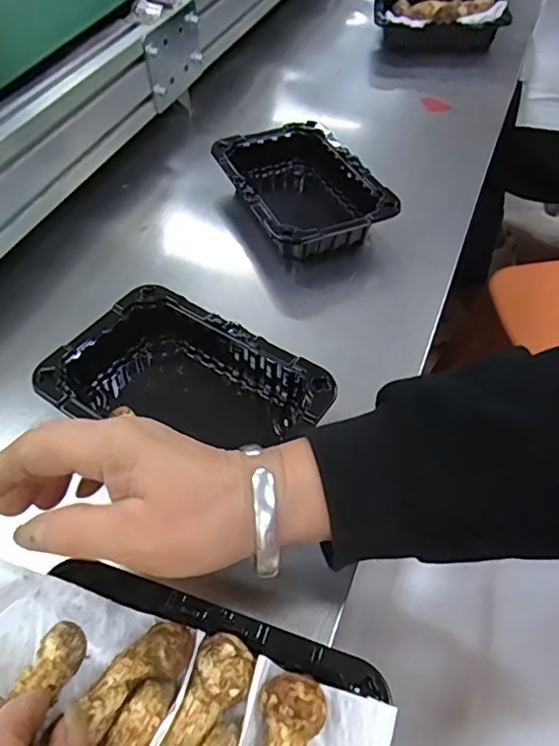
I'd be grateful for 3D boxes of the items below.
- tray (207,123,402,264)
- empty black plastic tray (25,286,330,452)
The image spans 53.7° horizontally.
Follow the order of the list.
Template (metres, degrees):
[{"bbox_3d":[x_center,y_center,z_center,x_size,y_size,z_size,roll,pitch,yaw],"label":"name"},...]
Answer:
[{"bbox_3d":[0.018,-0.179,0.553,0.125,0.053,0.180,-19,54,-15],"label":"tray"},{"bbox_3d":[-0.069,0.016,0.400,0.183,0.046,0.120,28,56,21],"label":"empty black plastic tray"}]

